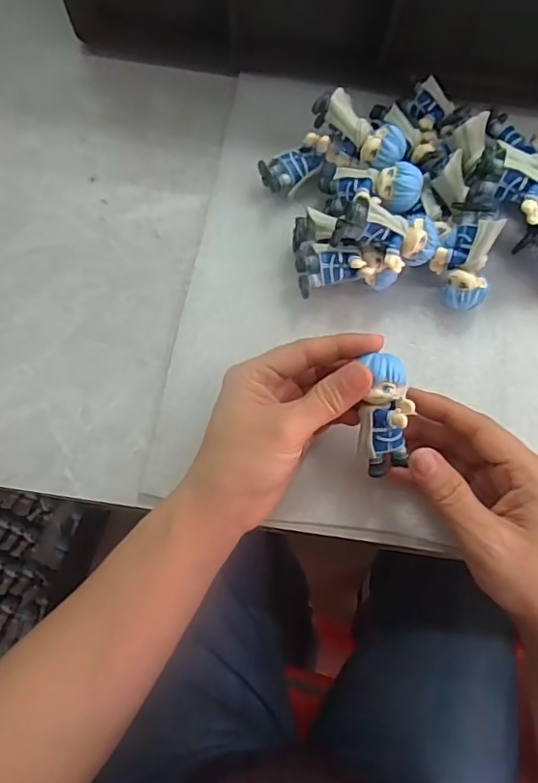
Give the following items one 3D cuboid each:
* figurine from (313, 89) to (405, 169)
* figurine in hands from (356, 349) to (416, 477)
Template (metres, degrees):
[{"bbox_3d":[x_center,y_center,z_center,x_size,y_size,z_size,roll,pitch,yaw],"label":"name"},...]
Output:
[{"bbox_3d":[0.057,-0.164,0.344,0.063,0.025,0.022,42,77,11],"label":"figurine"},{"bbox_3d":[0.060,0.015,0.278,0.026,0.019,0.063,-1,110,-1],"label":"figurine in hands"}]

